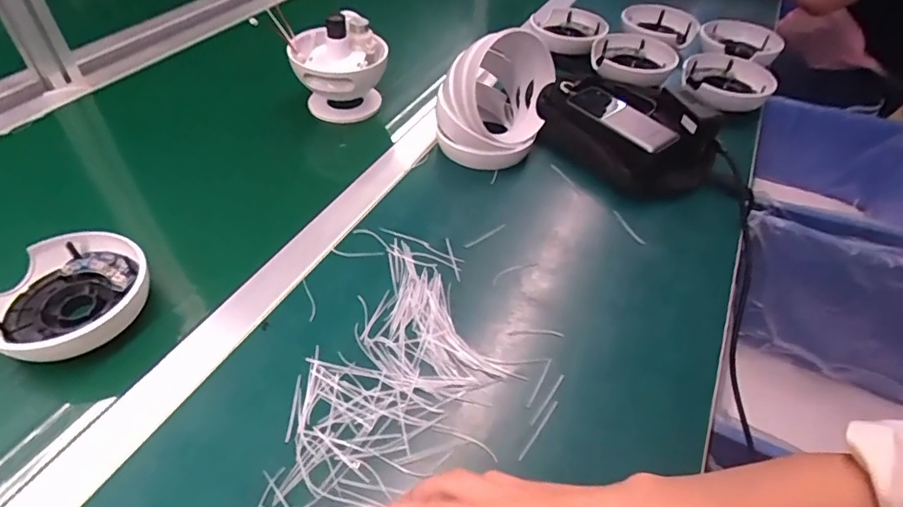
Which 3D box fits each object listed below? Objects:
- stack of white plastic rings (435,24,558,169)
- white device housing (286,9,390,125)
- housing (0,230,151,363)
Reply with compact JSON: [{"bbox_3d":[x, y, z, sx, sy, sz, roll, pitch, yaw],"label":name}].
[{"bbox_3d":[0.049,-0.173,0.566,0.099,0.121,0.114,21,47,17],"label":"stack of white plastic rings"},{"bbox_3d":[-0.135,-0.227,0.628,0.108,0.107,0.099,-8,46,-11],"label":"white device housing"},{"bbox_3d":[-0.308,0.033,0.411,0.095,0.037,0.112,20,47,16],"label":"housing"}]

